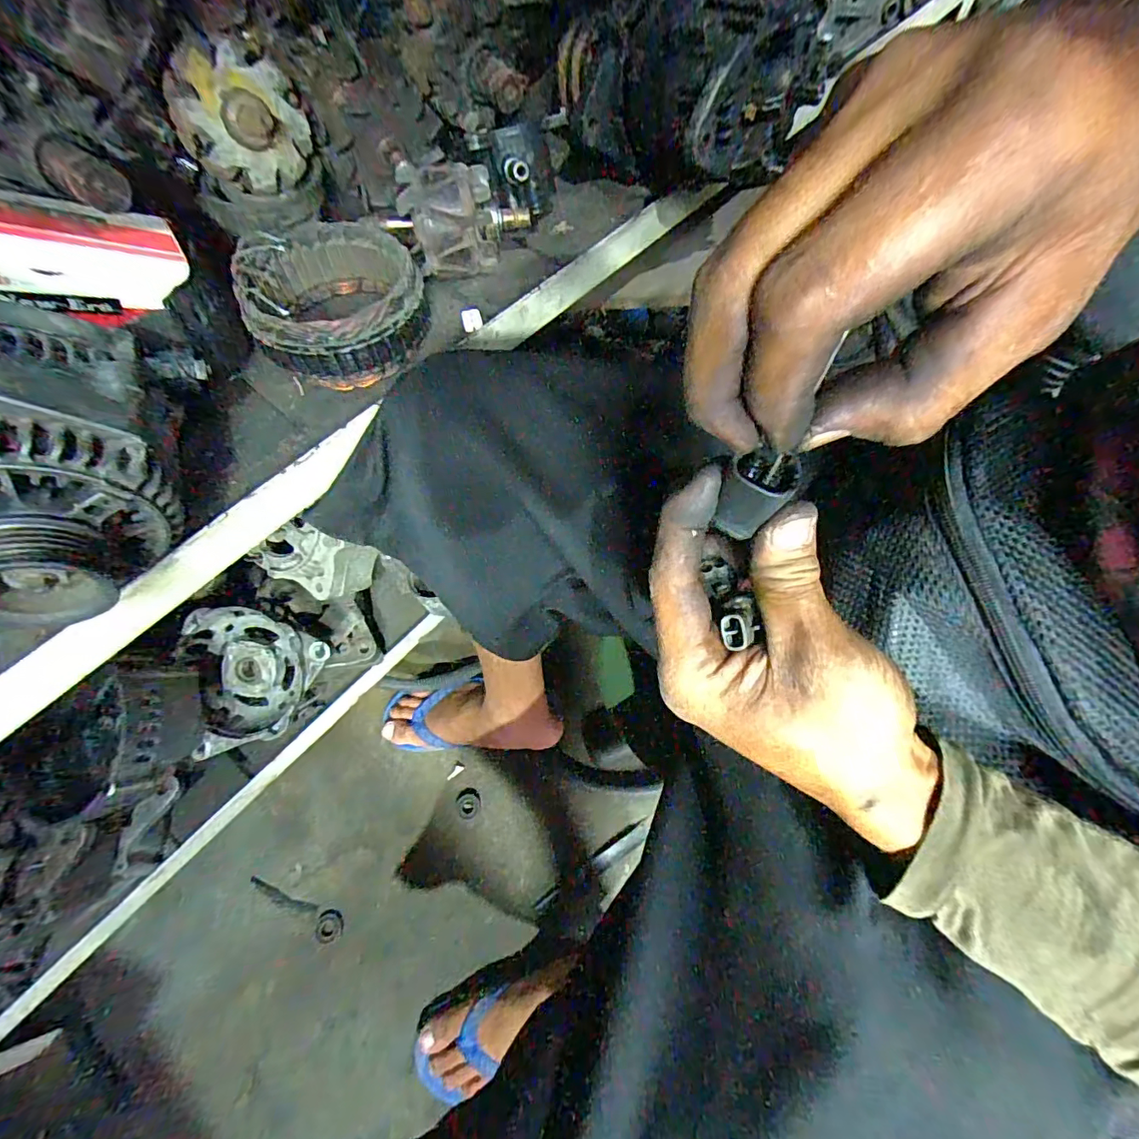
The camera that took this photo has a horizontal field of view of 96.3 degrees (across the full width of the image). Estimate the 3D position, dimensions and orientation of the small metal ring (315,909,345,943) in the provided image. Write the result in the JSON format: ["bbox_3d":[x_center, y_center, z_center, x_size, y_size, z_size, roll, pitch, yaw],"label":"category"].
[{"bbox_3d":[-0.290,0.430,0.616,0.032,0.004,0.033,0,65,0],"label":"small metal ring"}]

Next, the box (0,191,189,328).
[{"bbox_3d":[-0.308,-0.185,0.304,0.127,0.057,0.053,-20,64,-38],"label":"box"}]

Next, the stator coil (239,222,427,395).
[{"bbox_3d":[-0.174,-0.203,0.392,0.120,0.063,0.118,0,65,0],"label":"stator coil"}]

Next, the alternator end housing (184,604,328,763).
[{"bbox_3d":[-0.331,0.112,0.526,0.135,0.060,0.161,31,101,8],"label":"alternator end housing"}]

